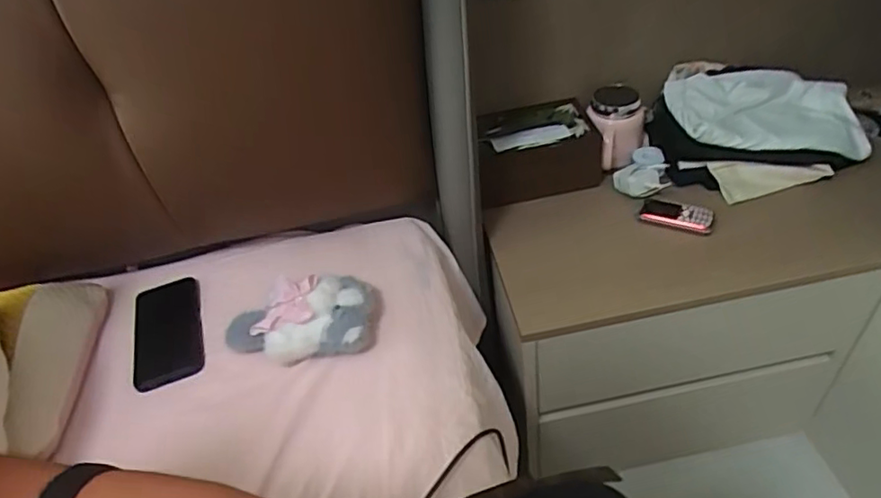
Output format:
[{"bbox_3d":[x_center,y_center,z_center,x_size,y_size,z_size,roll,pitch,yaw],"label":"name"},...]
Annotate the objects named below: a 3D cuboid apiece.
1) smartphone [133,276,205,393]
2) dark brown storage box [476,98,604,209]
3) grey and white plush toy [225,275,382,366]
[{"bbox_3d":[-0.347,0.105,0.735,0.088,0.012,0.162,-19,43,-10],"label":"smartphone"},{"bbox_3d":[0.155,-0.159,0.966,0.192,0.097,0.133,-12,42,-2],"label":"dark brown storage box"},{"bbox_3d":[-0.165,0.081,0.687,0.179,0.067,0.094,-5,43,6],"label":"grey and white plush toy"}]

